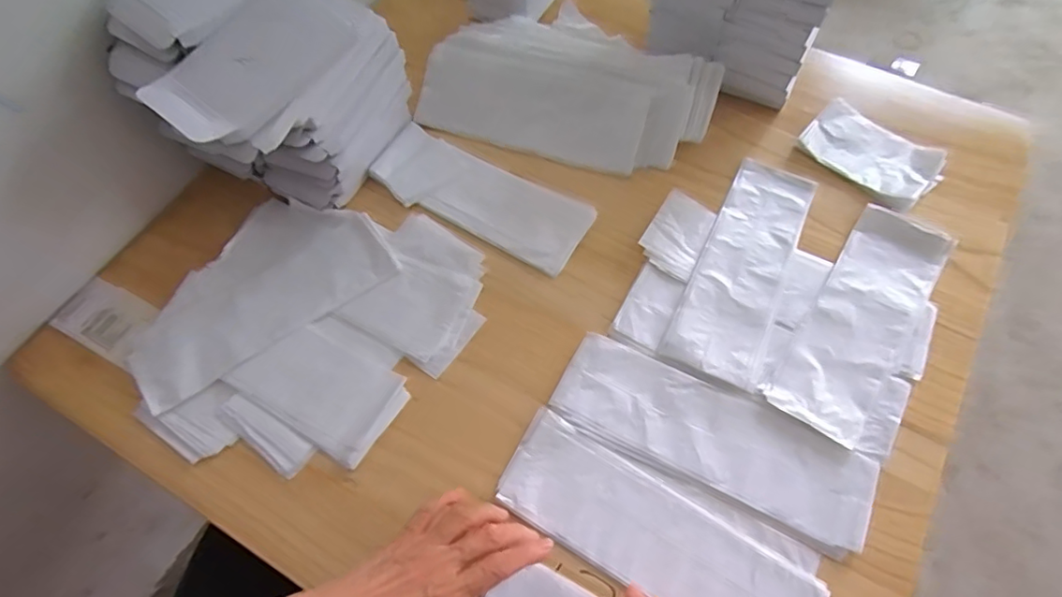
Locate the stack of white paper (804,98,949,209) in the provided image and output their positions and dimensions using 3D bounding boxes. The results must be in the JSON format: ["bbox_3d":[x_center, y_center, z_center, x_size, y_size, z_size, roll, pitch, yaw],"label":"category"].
[{"bbox_3d":[0.355,-0.150,0.597,0.131,0.014,0.080,36,71,19],"label":"stack of white paper"}]

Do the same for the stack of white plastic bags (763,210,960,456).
[{"bbox_3d":[0.303,0.017,0.523,0.083,0.011,0.240,33,70,17],"label":"stack of white plastic bags"}]

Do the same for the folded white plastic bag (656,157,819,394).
[{"bbox_3d":[0.207,-0.035,0.552,0.085,0.008,0.244,21,67,13],"label":"folded white plastic bag"}]

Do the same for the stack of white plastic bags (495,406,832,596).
[{"bbox_3d":[0.100,0.187,0.455,0.253,0.010,0.092,26,68,15],"label":"stack of white plastic bags"}]

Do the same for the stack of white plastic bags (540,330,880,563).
[{"bbox_3d":[0.151,0.117,0.483,0.260,0.010,0.088,24,67,14],"label":"stack of white plastic bags"}]

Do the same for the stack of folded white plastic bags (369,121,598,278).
[{"bbox_3d":[-0.054,-0.109,0.595,0.229,0.010,0.085,26,68,15],"label":"stack of folded white plastic bags"}]

